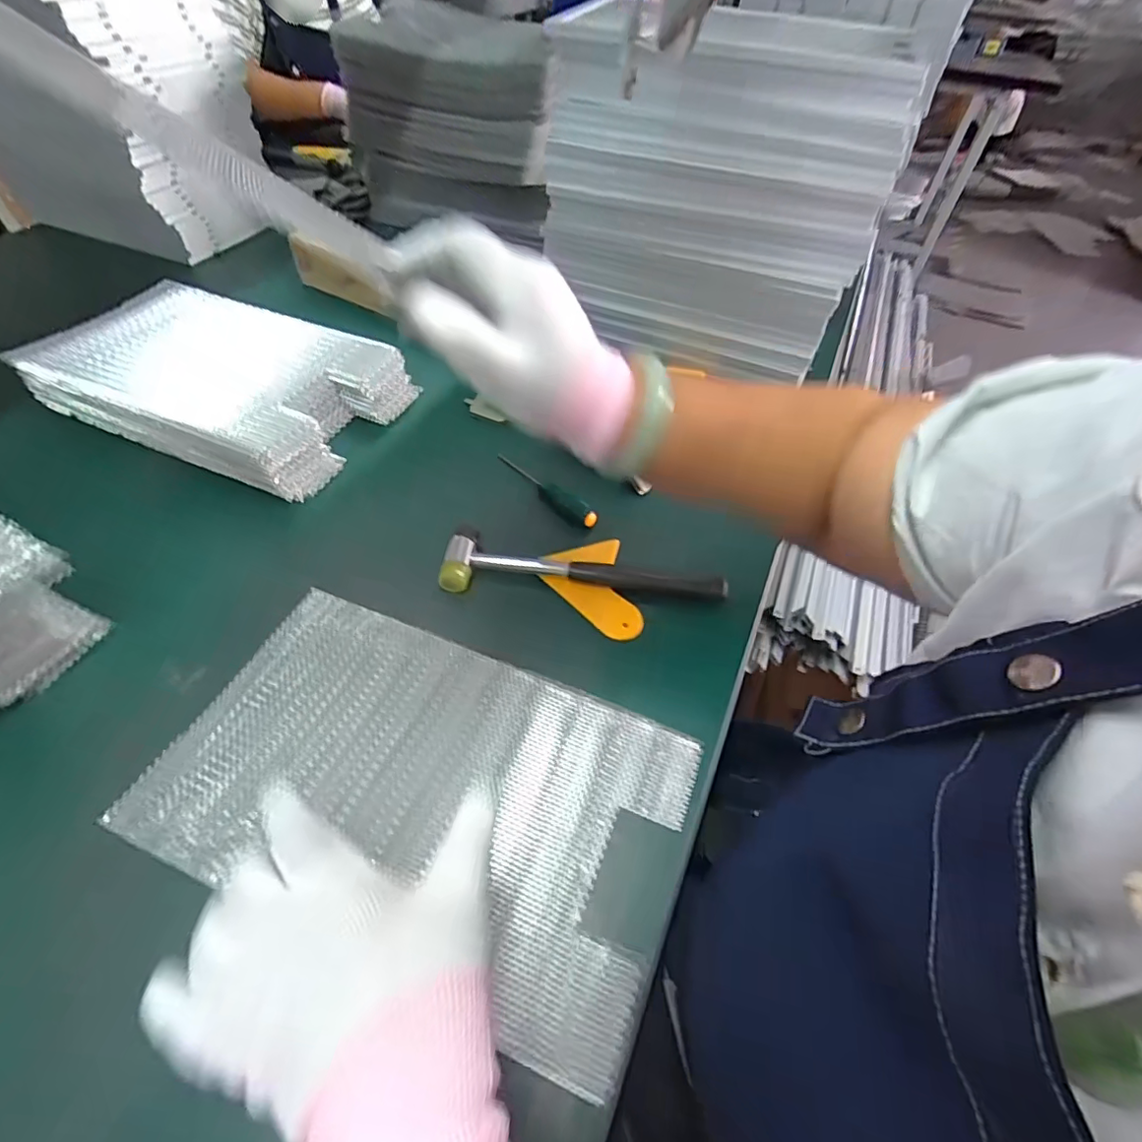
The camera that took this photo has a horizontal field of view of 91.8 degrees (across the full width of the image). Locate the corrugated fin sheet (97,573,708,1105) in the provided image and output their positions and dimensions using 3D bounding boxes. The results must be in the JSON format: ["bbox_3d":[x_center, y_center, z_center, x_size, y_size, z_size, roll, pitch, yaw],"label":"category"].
[{"bbox_3d":[-0.096,0.136,0.363,0.324,0.014,0.196,20,52,12],"label":"corrugated fin sheet"}]

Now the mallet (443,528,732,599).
[{"bbox_3d":[0.012,-0.003,0.475,0.236,0.023,0.051,3,51,-1],"label":"mallet"}]

